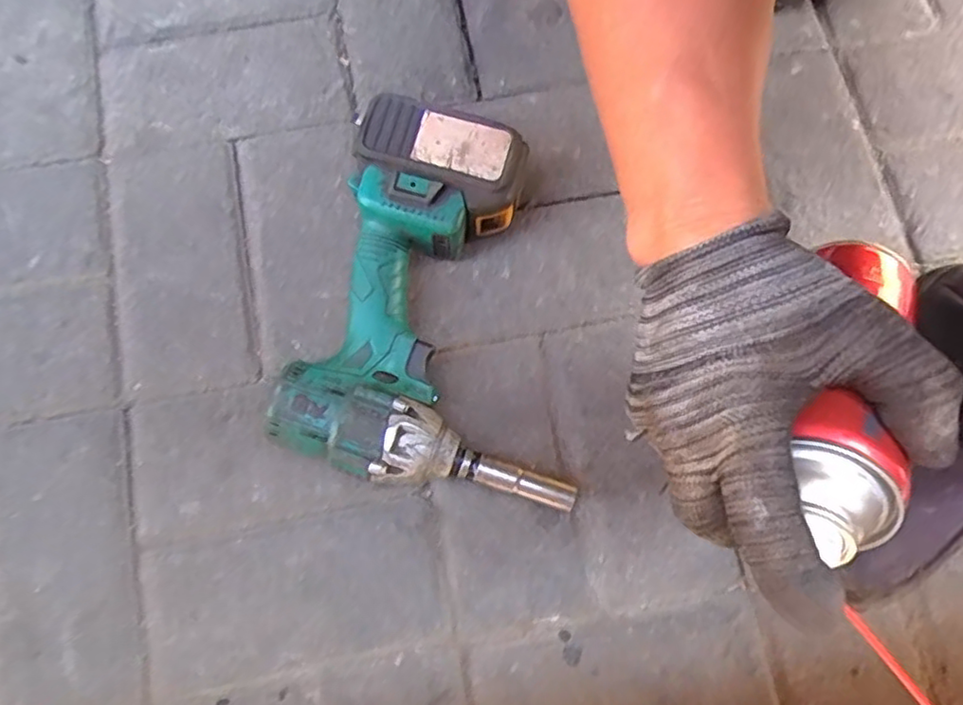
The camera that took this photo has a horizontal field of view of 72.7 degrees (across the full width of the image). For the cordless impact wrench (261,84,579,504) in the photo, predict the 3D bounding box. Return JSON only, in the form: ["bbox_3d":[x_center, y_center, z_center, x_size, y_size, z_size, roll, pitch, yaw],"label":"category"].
[{"bbox_3d":[-0.019,-0.032,0.445,0.193,0.077,0.246,10,77,2],"label":"cordless impact wrench"}]

